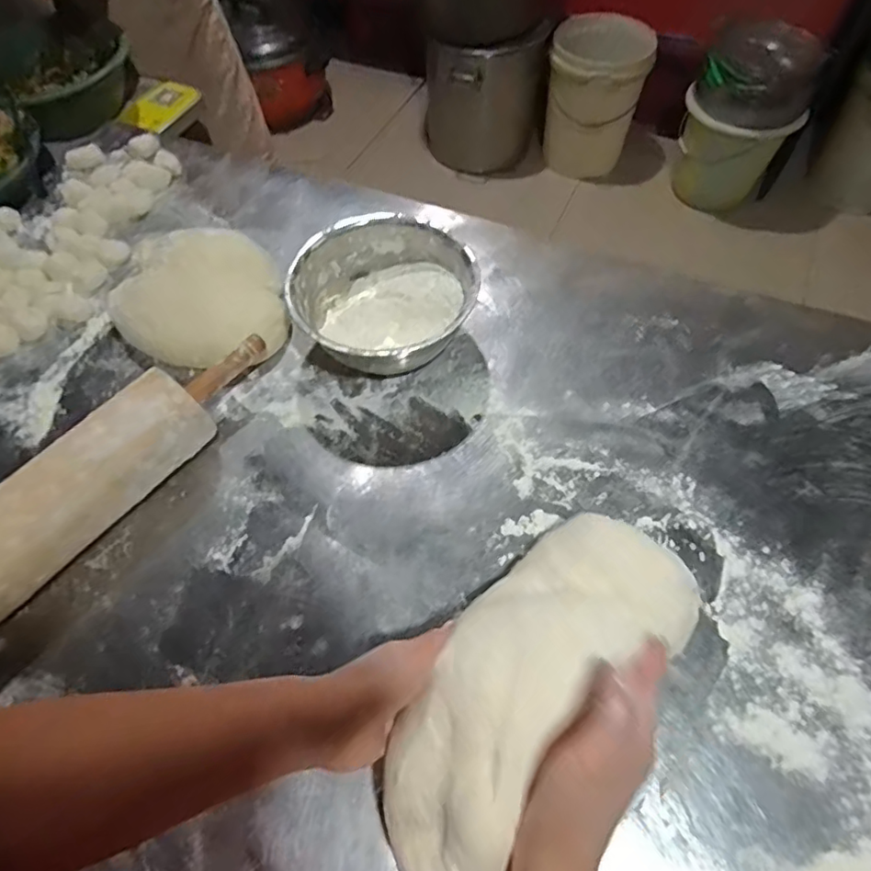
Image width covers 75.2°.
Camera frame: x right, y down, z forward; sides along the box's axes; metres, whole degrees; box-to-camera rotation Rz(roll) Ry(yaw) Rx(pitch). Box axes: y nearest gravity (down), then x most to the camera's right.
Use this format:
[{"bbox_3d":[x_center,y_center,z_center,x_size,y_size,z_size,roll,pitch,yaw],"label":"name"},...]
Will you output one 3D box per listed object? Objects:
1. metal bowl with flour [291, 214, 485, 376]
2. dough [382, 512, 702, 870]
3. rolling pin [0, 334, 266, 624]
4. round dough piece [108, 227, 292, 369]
[{"bbox_3d":[-0.052,-0.142,0.616,0.177,0.096,0.179,-1,60,1],"label":"metal bowl with flour"},{"bbox_3d":[0.066,0.154,0.355,0.113,0.084,0.244,37,57,20],"label":"dough"},{"bbox_3d":[-0.303,0.047,0.487,0.070,0.080,0.415,32,65,18],"label":"rolling pin"},{"bbox_3d":[-0.253,-0.148,0.598,0.158,0.077,0.172,-1,60,1],"label":"round dough piece"}]

